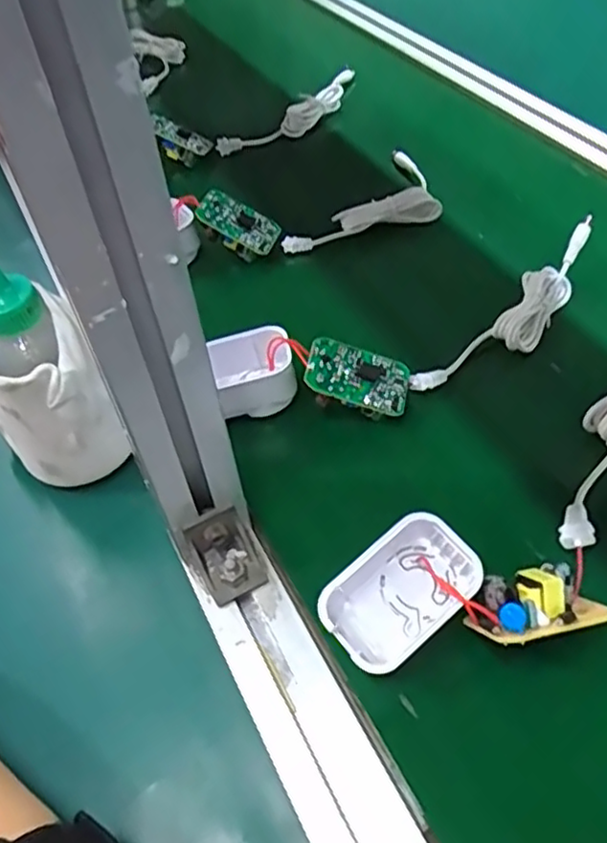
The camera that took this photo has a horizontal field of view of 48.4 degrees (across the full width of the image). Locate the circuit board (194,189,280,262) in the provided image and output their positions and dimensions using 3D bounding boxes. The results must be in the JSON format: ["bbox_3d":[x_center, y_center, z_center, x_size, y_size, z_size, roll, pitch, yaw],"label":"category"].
[{"bbox_3d":[-0.051,-0.149,0.518,0.062,0.018,0.036,29,65,-6],"label":"circuit board"}]

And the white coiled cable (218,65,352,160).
[{"bbox_3d":[-0.002,-0.306,0.668,0.038,0.020,0.196,32,59,29],"label":"white coiled cable"}]

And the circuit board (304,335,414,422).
[{"bbox_3d":[0.031,-0.024,0.403,0.063,0.018,0.040,16,60,-8],"label":"circuit board"}]

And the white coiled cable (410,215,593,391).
[{"bbox_3d":[0.142,-0.070,0.440,0.034,0.034,0.182,34,60,30],"label":"white coiled cable"}]

